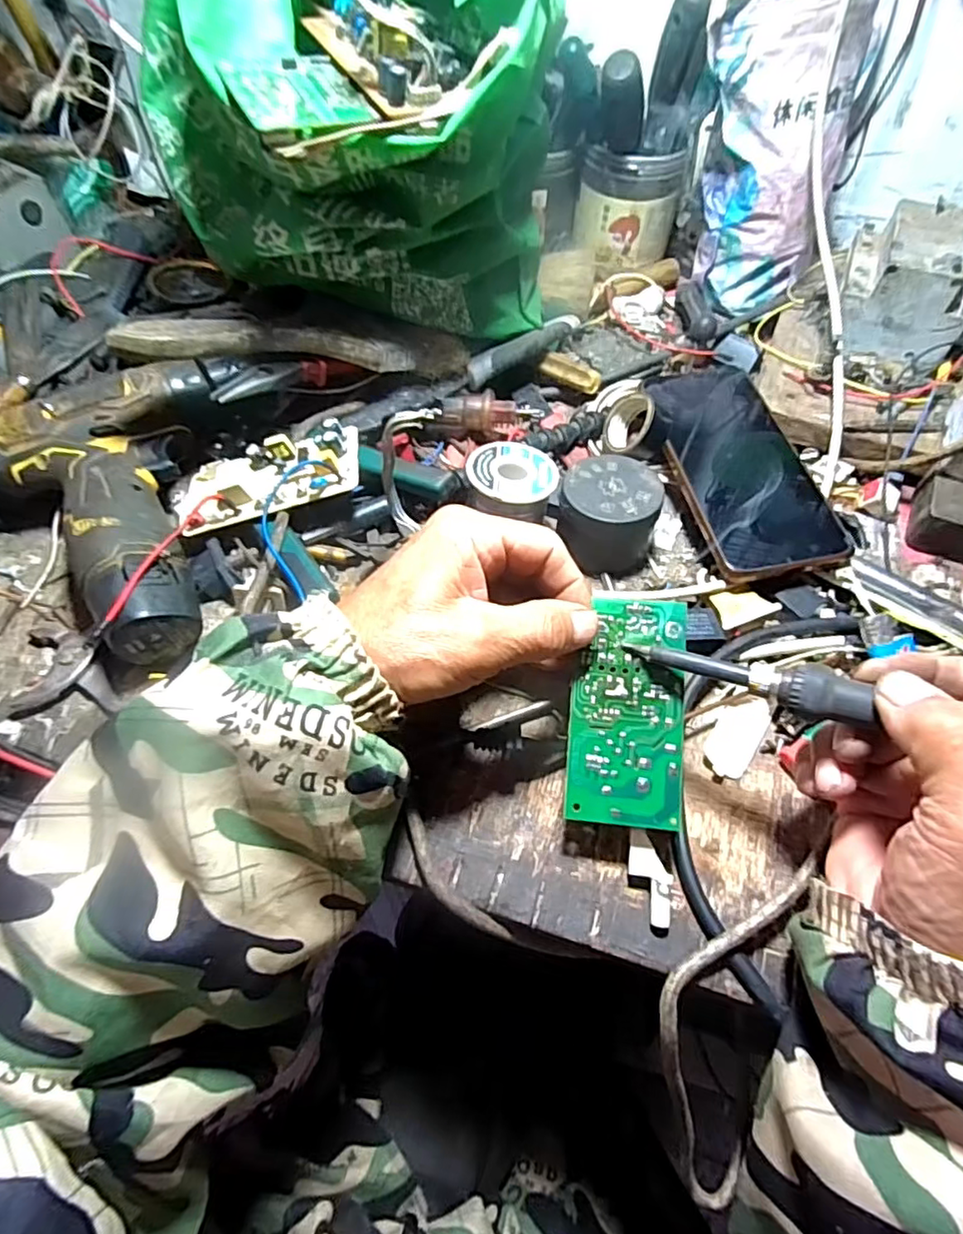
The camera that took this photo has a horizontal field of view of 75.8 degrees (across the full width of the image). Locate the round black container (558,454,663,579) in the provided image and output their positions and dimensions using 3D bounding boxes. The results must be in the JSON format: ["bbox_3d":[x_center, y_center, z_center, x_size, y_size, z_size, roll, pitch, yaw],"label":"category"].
[{"bbox_3d":[0.077,-0.063,0.373,0.058,0.043,0.063,-2,64,4],"label":"round black container"}]

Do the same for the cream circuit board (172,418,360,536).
[{"bbox_3d":[-0.132,-0.081,0.365,0.119,0.018,0.047,-14,63,10],"label":"cream circuit board"}]

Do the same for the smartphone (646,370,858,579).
[{"bbox_3d":[0.156,-0.105,0.386,0.079,0.011,0.180,-11,63,-1],"label":"smartphone"}]

